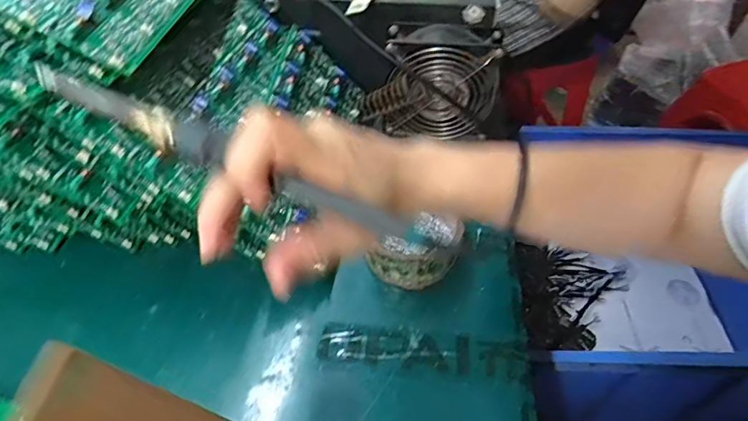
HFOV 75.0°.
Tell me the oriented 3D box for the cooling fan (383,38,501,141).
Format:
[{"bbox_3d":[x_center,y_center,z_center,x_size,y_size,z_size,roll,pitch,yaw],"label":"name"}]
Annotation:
[{"bbox_3d":[0.068,-0.122,0.514,0.111,0.115,0.030,0,49,-1],"label":"cooling fan"}]

